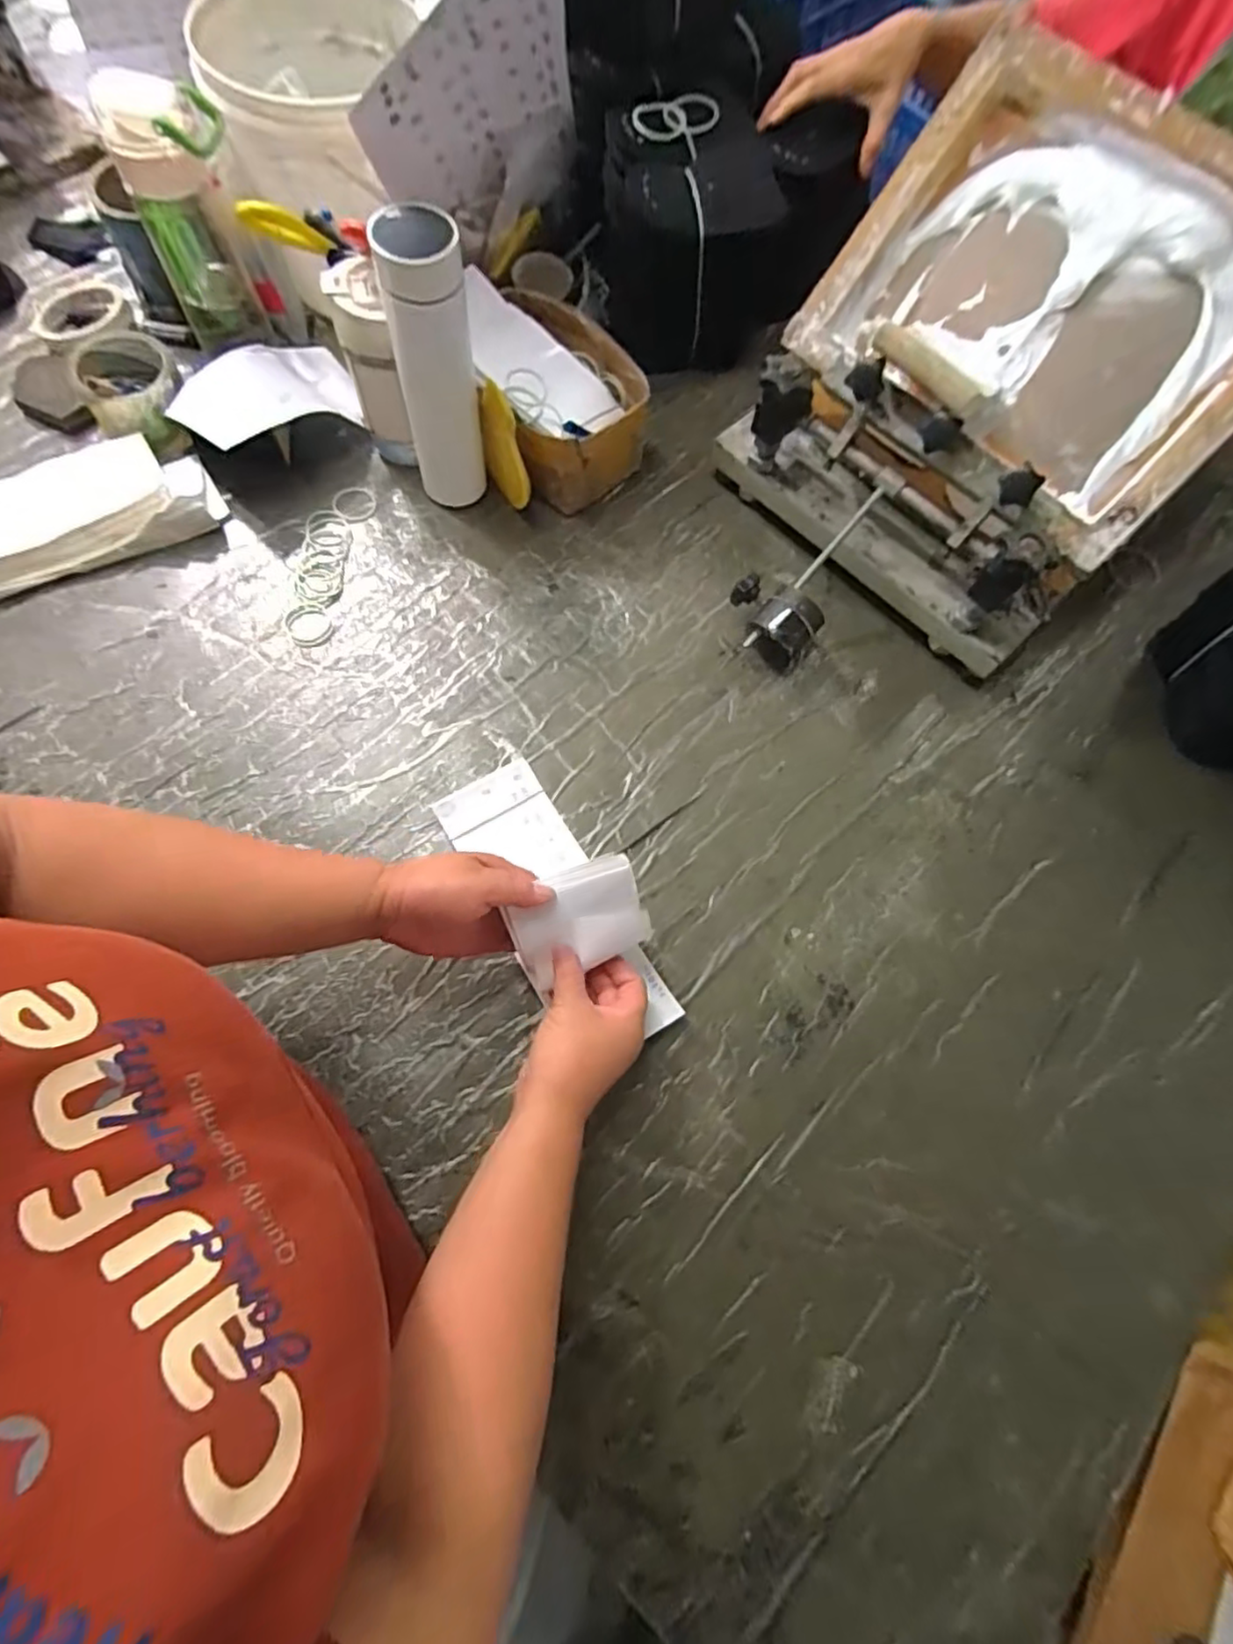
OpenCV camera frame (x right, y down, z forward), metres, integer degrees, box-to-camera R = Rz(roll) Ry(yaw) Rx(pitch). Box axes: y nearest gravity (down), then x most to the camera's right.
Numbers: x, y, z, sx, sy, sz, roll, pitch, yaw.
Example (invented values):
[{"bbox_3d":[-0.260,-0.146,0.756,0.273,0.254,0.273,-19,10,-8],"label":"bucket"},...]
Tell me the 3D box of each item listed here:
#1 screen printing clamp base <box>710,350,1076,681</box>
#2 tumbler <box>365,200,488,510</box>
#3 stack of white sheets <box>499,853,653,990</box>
[{"bbox_3d":[0.227,-0.273,0.615,0.358,0.157,0.242,43,73,12],"label":"screen printing clamp base"},{"bbox_3d":[-0.158,-0.388,0.581,0.068,0.231,0.069,2,72,-5],"label":"tumbler"},{"bbox_3d":[-0.028,0.072,0.474,0.096,0.016,0.074,-21,102,0],"label":"stack of white sheets"}]

